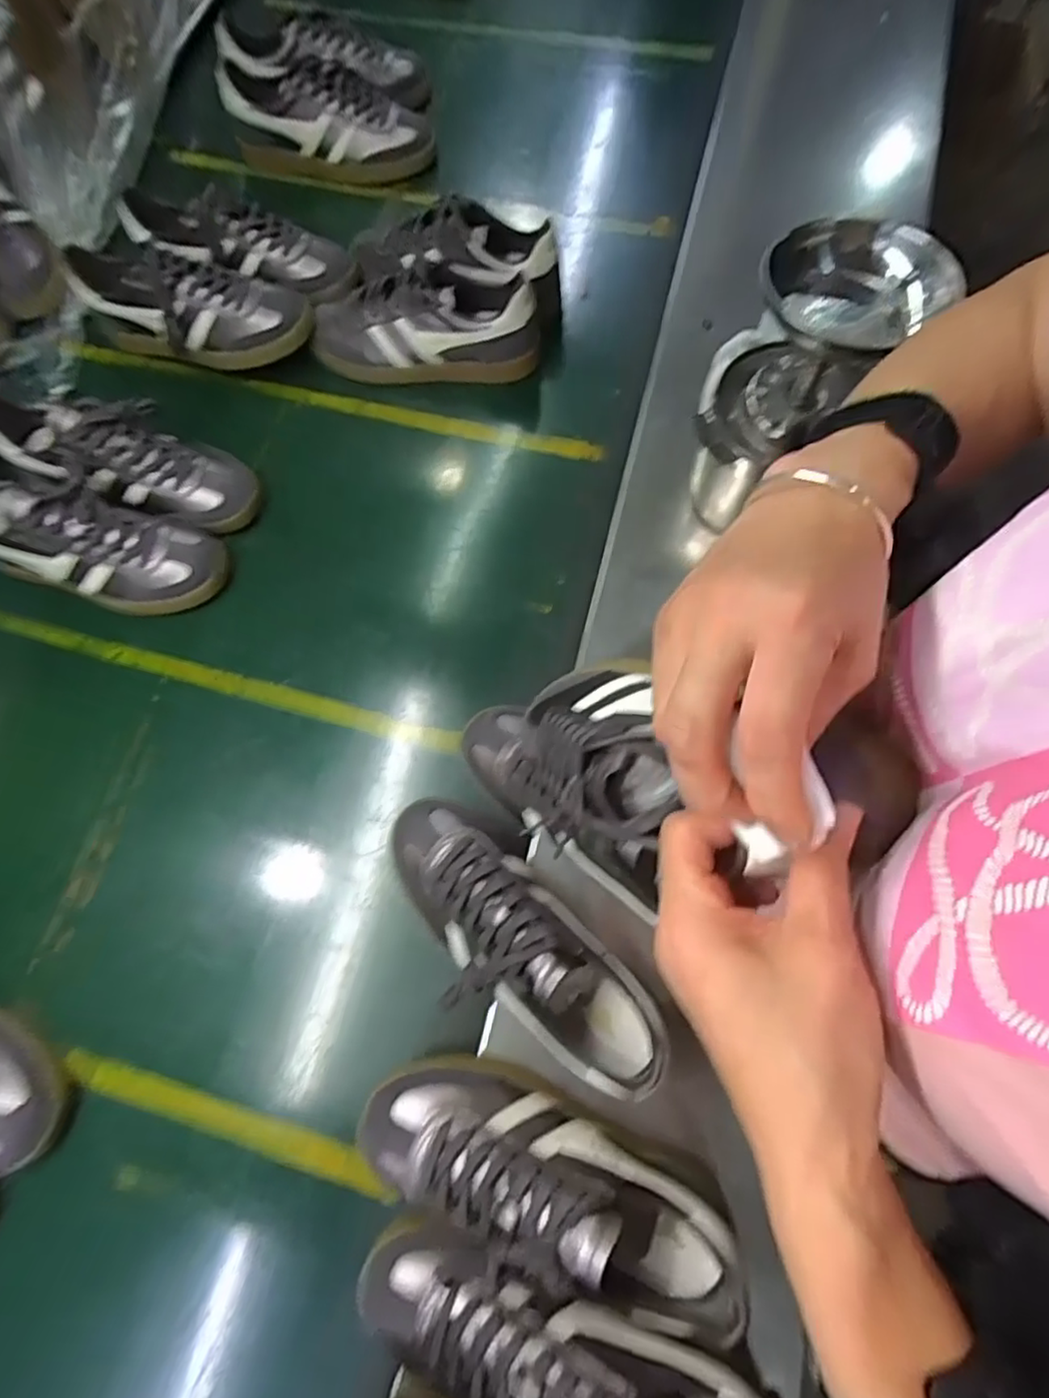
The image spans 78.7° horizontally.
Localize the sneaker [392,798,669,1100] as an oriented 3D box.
[{"bbox_3d":[-0.009,0.174,0.477,0.083,0.086,0.264,-44,75,-12],"label":"sneaker"}]

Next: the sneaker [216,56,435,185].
[{"bbox_3d":[-0.259,-0.778,0.856,0.258,0.114,0.081,7,71,4],"label":"sneaker"}]

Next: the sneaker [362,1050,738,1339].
[{"bbox_3d":[0.008,0.327,0.427,0.257,0.083,0.091,20,73,9],"label":"sneaker"}]

